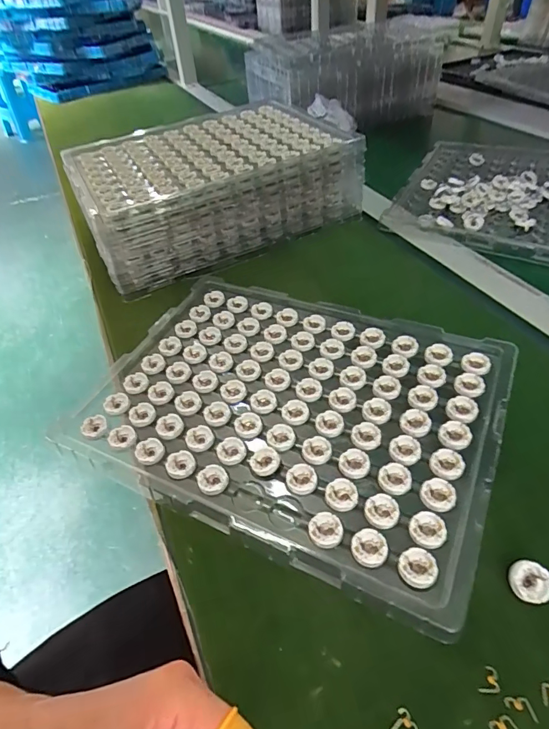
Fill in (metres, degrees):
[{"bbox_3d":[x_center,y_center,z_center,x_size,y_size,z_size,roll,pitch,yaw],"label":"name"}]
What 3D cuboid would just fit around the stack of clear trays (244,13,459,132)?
[{"bbox_3d":[0.139,-0.639,0.961,0.348,0.129,0.285,-20,47,-13],"label":"stack of clear trays"}]

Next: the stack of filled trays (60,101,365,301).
[{"bbox_3d":[-0.094,-0.255,0.614,0.342,0.098,0.264,-23,48,-17],"label":"stack of filled trays"}]

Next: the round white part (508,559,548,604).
[{"bbox_3d":[0.157,0.134,0.268,0.022,0.011,0.024,-3,45,3],"label":"round white part"}]

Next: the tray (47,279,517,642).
[{"bbox_3d":[0.007,0.027,0.387,0.351,0.016,0.251,18,50,22],"label":"tray"}]

